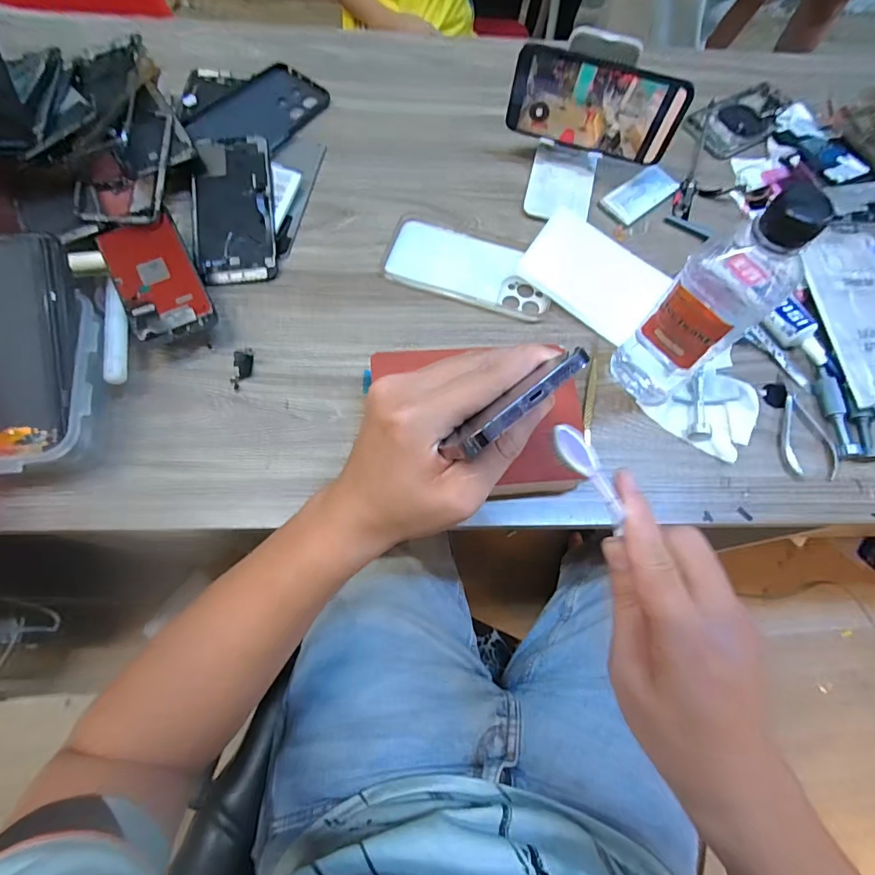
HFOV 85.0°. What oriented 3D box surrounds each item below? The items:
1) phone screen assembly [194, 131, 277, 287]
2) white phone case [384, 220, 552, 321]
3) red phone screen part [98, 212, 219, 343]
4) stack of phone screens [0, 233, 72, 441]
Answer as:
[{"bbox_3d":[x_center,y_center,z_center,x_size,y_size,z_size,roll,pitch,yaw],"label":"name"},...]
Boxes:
[{"bbox_3d":[-0.192,-0.218,0.450,0.073,0.011,0.154,-6,77,-1],"label":"phone screen assembly"},{"bbox_3d":[0.032,-0.159,0.454,0.154,0.006,0.073,19,71,4],"label":"white phone case"},{"bbox_3d":[-0.233,-0.134,0.396,0.062,0.007,0.113,-26,76,-14],"label":"red phone screen part"},{"bbox_3d":[-0.298,-0.072,0.333,0.071,0.016,0.136,-5,90,-4],"label":"stack of phone screens"}]

